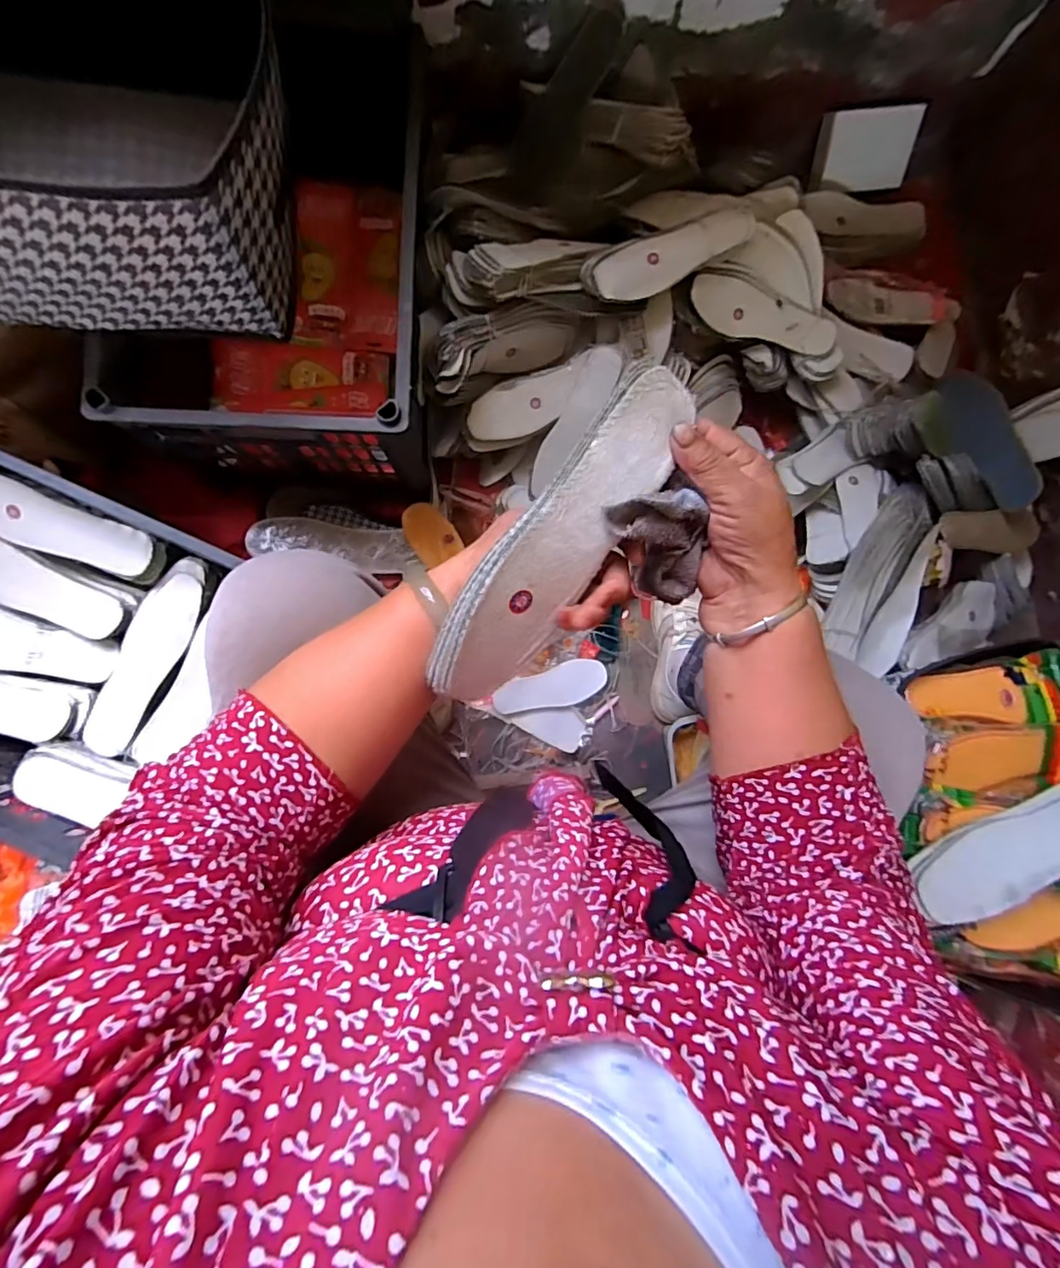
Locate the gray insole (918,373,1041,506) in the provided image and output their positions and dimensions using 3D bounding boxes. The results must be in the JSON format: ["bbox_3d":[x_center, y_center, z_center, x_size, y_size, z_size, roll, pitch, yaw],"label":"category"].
[{"bbox_3d":[0.667,-0.281,0.783,0.017,0.098,0.217,-14,77,-25],"label":"gray insole"}]

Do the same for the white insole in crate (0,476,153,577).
[{"bbox_3d":[-0.539,-0.122,0.587,0.218,0.018,0.062,20,86,-5],"label":"white insole in crate"}]

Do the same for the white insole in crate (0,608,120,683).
[{"bbox_3d":[-0.593,0.011,0.598,0.227,0.016,0.069,17,86,-5],"label":"white insole in crate"}]

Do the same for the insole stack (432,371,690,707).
[{"bbox_3d":[0.015,-0.055,0.316,0.066,0.028,0.221,33,97,-37],"label":"insole stack"}]

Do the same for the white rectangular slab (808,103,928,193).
[{"bbox_3d":[0.545,-0.784,0.850,0.152,0.100,0.020,-1,45,5],"label":"white rectangular slab"}]

